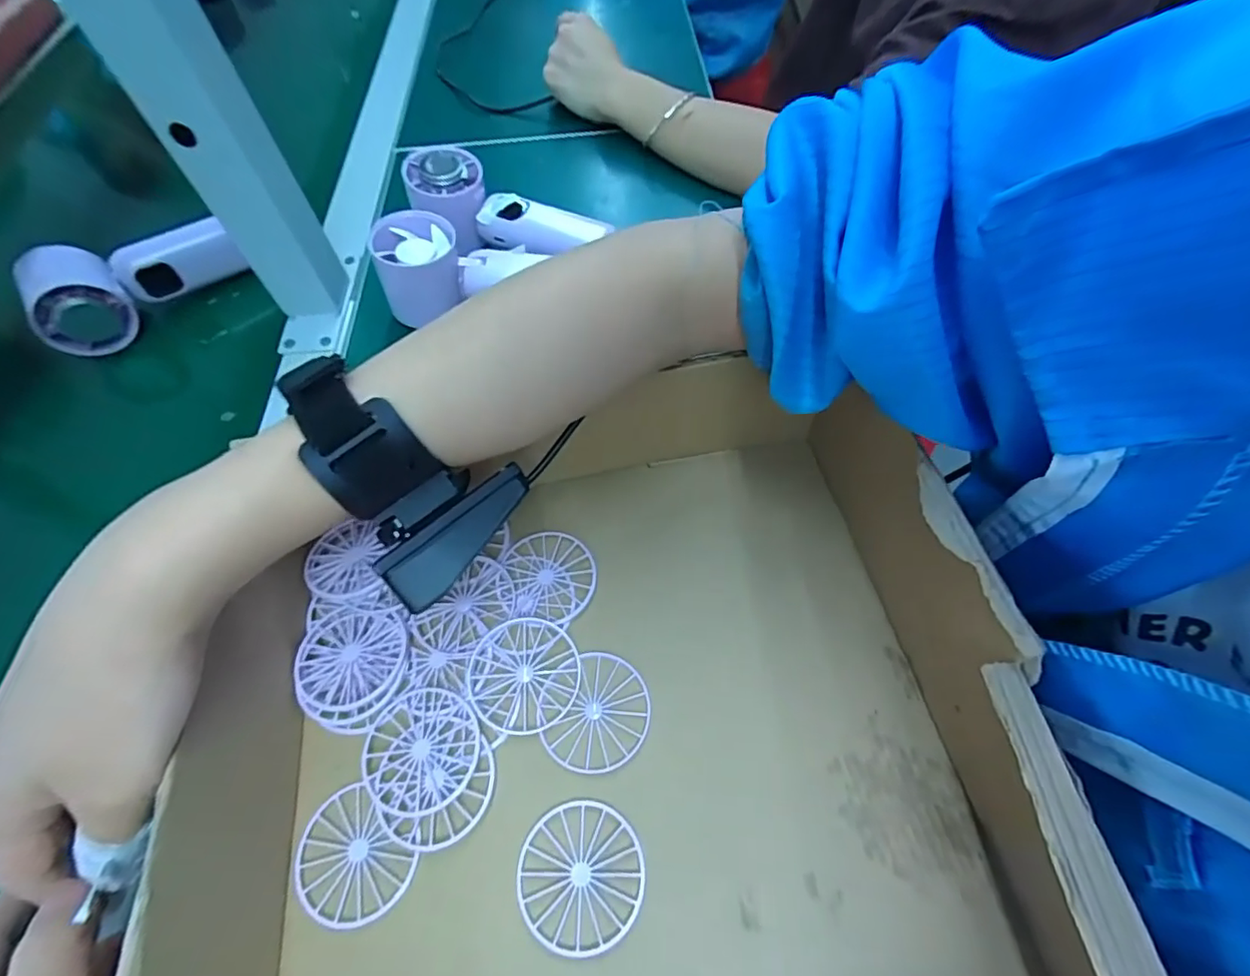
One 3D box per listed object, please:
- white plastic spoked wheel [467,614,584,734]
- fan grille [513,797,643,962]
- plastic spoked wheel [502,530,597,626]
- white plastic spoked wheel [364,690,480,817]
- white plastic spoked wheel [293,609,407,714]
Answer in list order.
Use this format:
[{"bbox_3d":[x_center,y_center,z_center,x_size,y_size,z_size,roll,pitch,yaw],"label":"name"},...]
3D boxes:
[{"bbox_3d":[-0.047,0.087,0.263,0.049,0.005,0.050,38,68,21],"label":"white plastic spoked wheel"},{"bbox_3d":[-0.018,0.157,0.229,0.050,0.010,0.051,9,60,7],"label":"fan grille"},{"bbox_3d":[-0.038,0.045,0.289,0.043,0.004,0.049,-17,60,-8],"label":"plastic spoked wheel"},{"bbox_3d":[-0.090,0.115,0.249,0.049,0.004,0.049,5,60,5],"label":"white plastic spoked wheel"},{"bbox_3d":[-0.130,0.080,0.267,0.047,0.005,0.047,5,60,5],"label":"white plastic spoked wheel"}]

